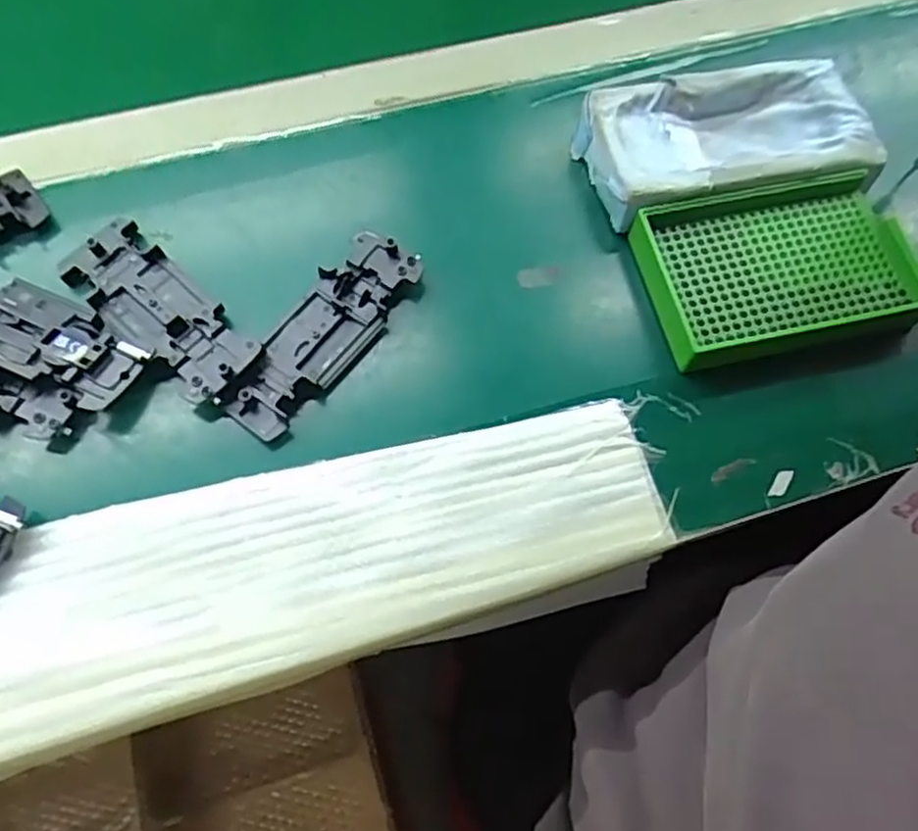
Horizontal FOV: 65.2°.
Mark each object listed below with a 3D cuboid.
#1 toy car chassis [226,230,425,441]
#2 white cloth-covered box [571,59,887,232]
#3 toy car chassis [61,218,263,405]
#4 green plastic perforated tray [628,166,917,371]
[{"bbox_3d":[-0.071,-0.045,0.375,0.043,0.015,0.123,33,69,11],"label":"toy car chassis"},{"bbox_3d":[0.154,-0.160,0.414,0.157,0.030,0.081,-9,67,-6],"label":"white cloth-covered box"},{"bbox_3d":[-0.157,-0.055,0.378,0.122,0.013,0.046,42,71,15],"label":"toy car chassis"},{"bbox_3d":[0.175,-0.078,0.392,0.142,0.034,0.095,-12,68,-8],"label":"green plastic perforated tray"}]

